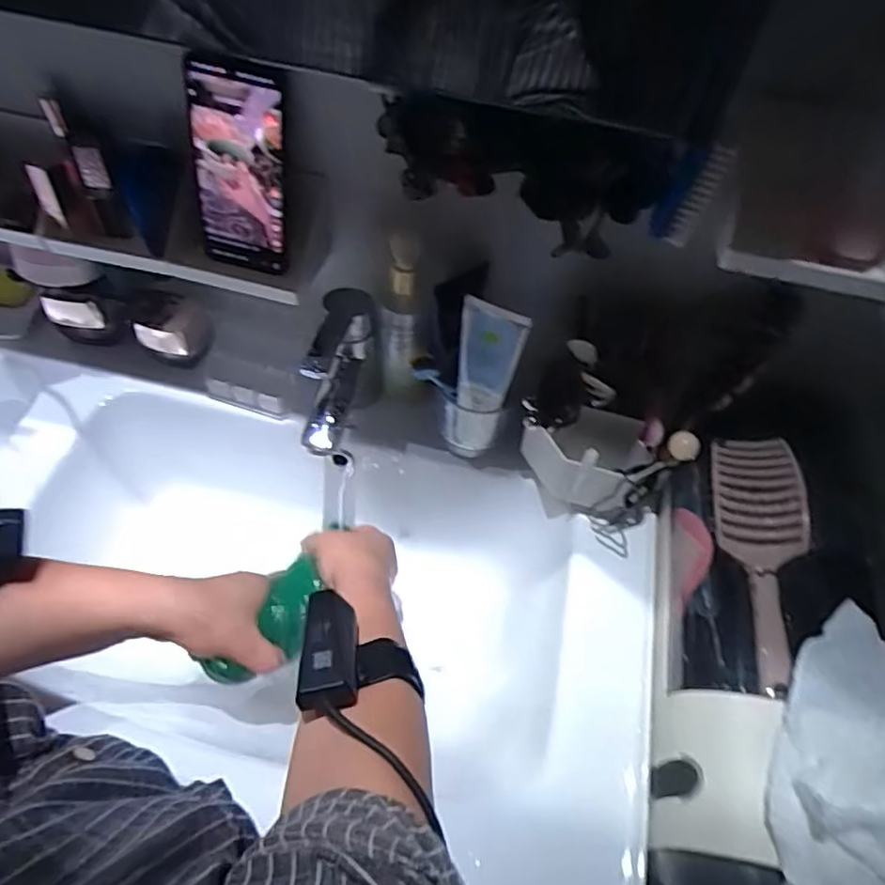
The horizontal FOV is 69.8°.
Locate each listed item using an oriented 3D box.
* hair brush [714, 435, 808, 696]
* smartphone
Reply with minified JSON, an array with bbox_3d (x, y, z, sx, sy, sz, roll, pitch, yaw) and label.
[{"bbox_3d":[0.269,0.095,0.532,0.069,0.030,0.213,5,68,-1],"label":"hair brush"},{"bbox_3d":[-0.169,-0.221,0.524,0.080,0.163,0.014,16,43,4],"label":"smartphone"}]

